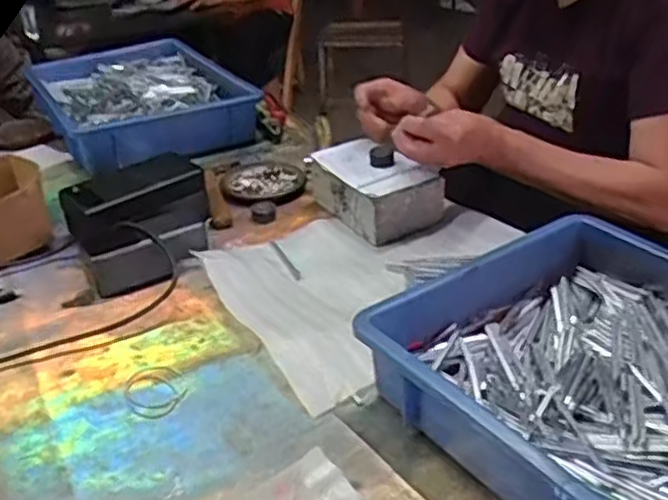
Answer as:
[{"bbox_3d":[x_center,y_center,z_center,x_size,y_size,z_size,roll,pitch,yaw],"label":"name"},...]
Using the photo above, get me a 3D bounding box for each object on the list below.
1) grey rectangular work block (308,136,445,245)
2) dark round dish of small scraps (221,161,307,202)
[{"bbox_3d":[0.050,-0.077,0.875,0.106,0.072,0.148,-20,34,-27],"label":"grey rectangular work block"},{"bbox_3d":[-0.095,-0.092,0.974,0.109,0.020,0.120,-8,31,-10],"label":"dark round dish of small scraps"}]

